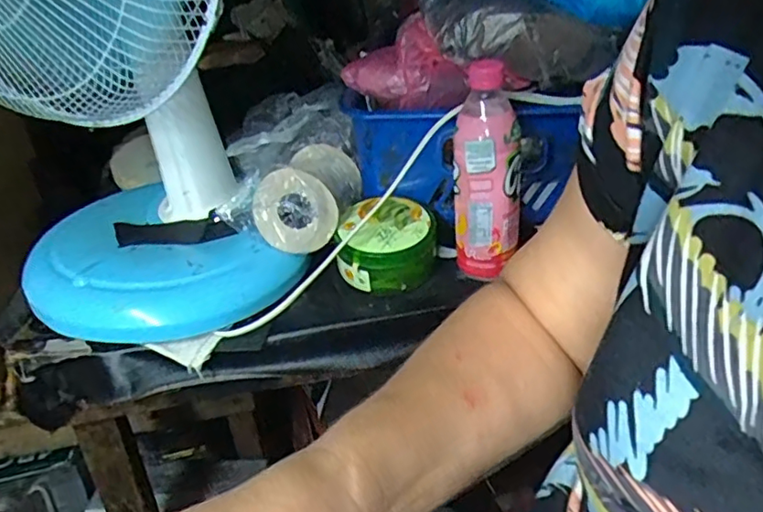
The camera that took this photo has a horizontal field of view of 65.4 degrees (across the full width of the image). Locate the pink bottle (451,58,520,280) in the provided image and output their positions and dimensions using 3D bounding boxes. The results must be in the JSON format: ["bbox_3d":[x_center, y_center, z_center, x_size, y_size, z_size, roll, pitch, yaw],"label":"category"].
[{"bbox_3d":[0.101,-0.081,0.564,0.063,0.199,0.057,6,33,13],"label":"pink bottle"}]

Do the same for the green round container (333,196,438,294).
[{"bbox_3d":[0.007,-0.011,0.619,0.096,0.075,0.090,-2,32,1],"label":"green round container"}]

